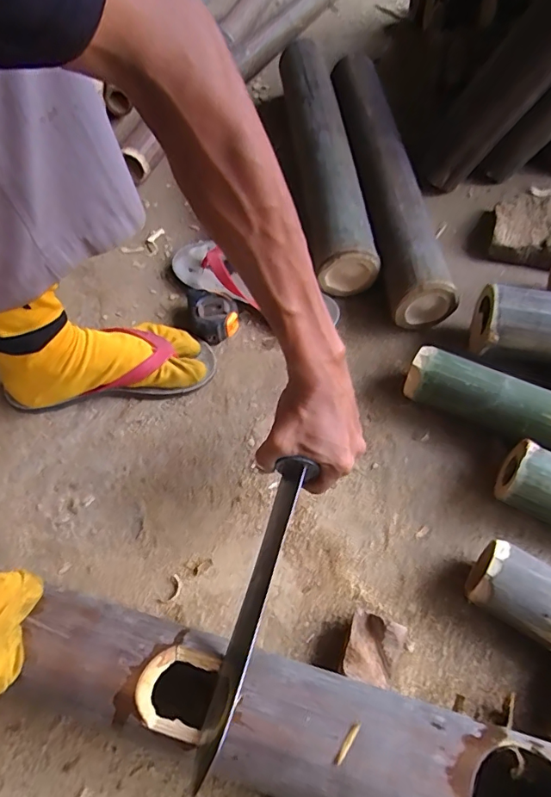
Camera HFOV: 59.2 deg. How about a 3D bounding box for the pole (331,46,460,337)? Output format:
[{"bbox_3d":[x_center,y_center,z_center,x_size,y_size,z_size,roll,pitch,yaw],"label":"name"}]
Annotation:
[{"bbox_3d":[0.153,-0.335,0.702,0.081,0.079,0.536,-5,59,-2],"label":"pole"}]

